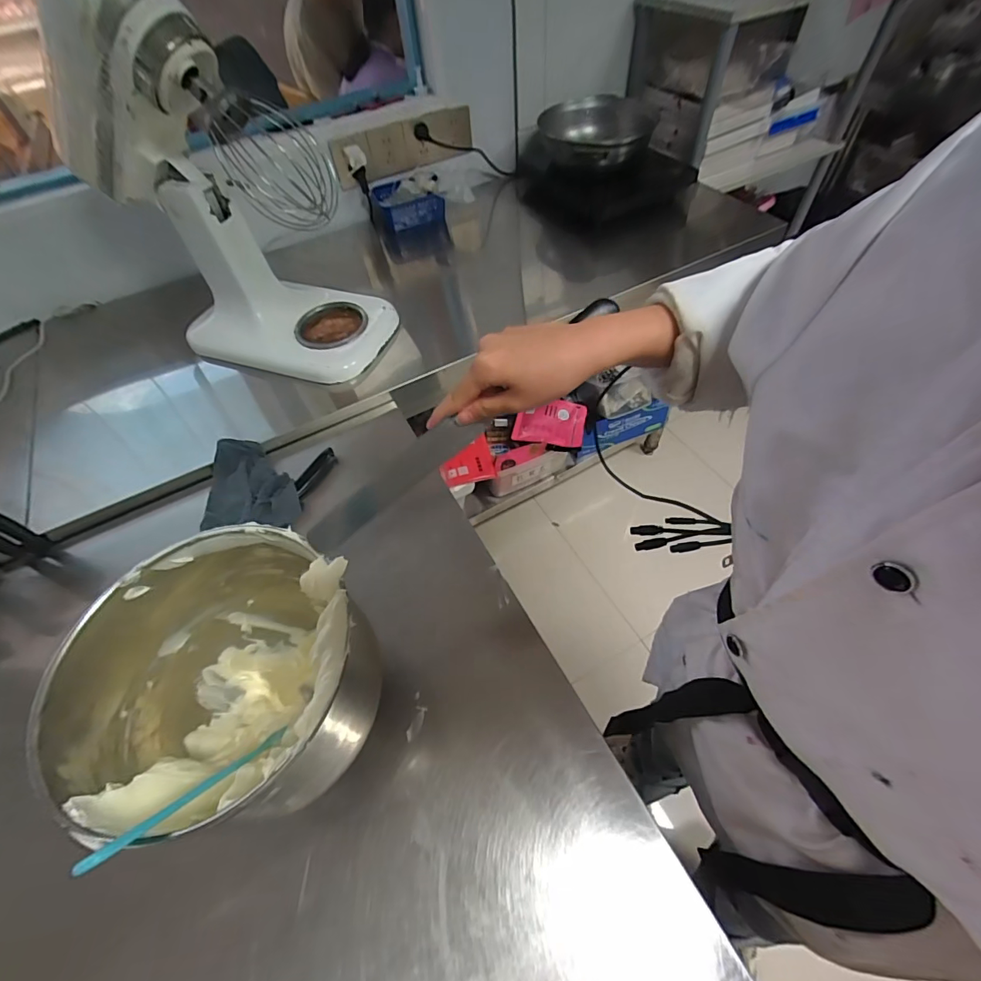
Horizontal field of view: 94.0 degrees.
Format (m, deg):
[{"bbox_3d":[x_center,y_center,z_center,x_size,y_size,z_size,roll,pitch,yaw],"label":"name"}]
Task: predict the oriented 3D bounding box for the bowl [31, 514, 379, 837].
[{"bbox_3d":[-0.212,0.178,0.427,0.221,0.217,0.209,-2,55,3],"label":"bowl"}]

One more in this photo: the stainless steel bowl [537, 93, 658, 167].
[{"bbox_3d":[0.248,-0.813,1.046,0.261,0.067,0.252,-4,55,2],"label":"stainless steel bowl"}]

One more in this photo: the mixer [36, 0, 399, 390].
[{"bbox_3d":[-0.400,-0.443,0.683,0.370,0.503,0.201,15,58,15],"label":"mixer"}]

